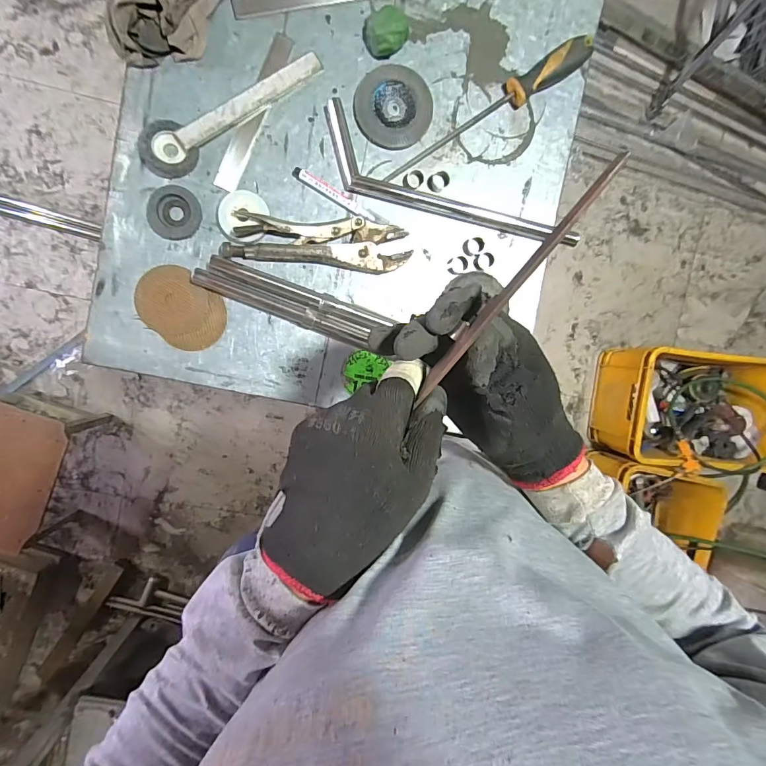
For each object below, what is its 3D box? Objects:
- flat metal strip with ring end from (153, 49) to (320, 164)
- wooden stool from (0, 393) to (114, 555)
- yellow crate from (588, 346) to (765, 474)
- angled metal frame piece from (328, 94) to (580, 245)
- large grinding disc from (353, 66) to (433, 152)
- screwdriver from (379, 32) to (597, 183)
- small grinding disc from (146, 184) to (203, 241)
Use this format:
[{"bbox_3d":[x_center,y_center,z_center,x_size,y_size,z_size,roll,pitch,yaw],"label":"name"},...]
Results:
[{"bbox_3d":[-0.170,-0.327,0.481,0.219,0.012,0.029,-34,97,-3],"label":"flat metal strip with ring end"},{"bbox_3d":[-1.020,0.244,1.165,0.283,0.264,0.409,20,92,-8],"label":"wooden stool"},{"bbox_3d":[1.024,0.078,1.378,0.519,0.259,0.364,7,94,-7],"label":"yellow crate"},{"bbox_3d":[0.079,-0.230,0.516,0.348,0.014,0.081,25,91,-8],"label":"angled metal frame piece"},{"bbox_3d":[0.014,-0.342,0.504,0.092,0.009,0.096,0,94,-6],"label":"large grinding disc"},{"bbox_3d":[0.131,-0.337,0.504,0.294,0.030,0.034,-36,97,-3],"label":"screwdriver"},{"bbox_3d":[-0.249,-0.203,0.487,0.059,0.009,0.061,0,94,-6],"label":"small grinding disc"}]

